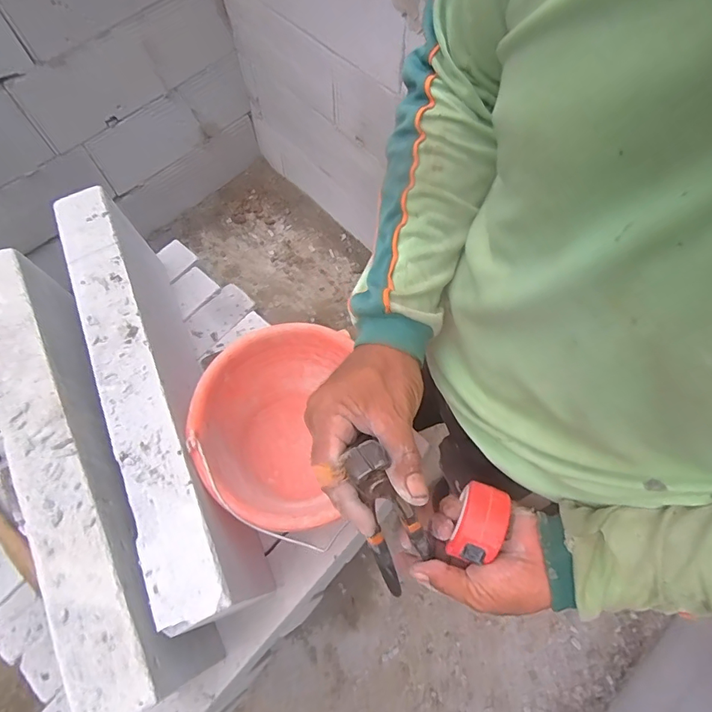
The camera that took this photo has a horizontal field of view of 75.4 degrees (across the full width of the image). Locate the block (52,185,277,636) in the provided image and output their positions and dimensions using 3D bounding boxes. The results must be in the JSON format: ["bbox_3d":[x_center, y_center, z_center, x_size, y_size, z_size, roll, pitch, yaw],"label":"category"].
[{"bbox_3d":[-0.274,0.039,0.641,0.085,0.199,0.605,-23,65,-10],"label":"block"}]

